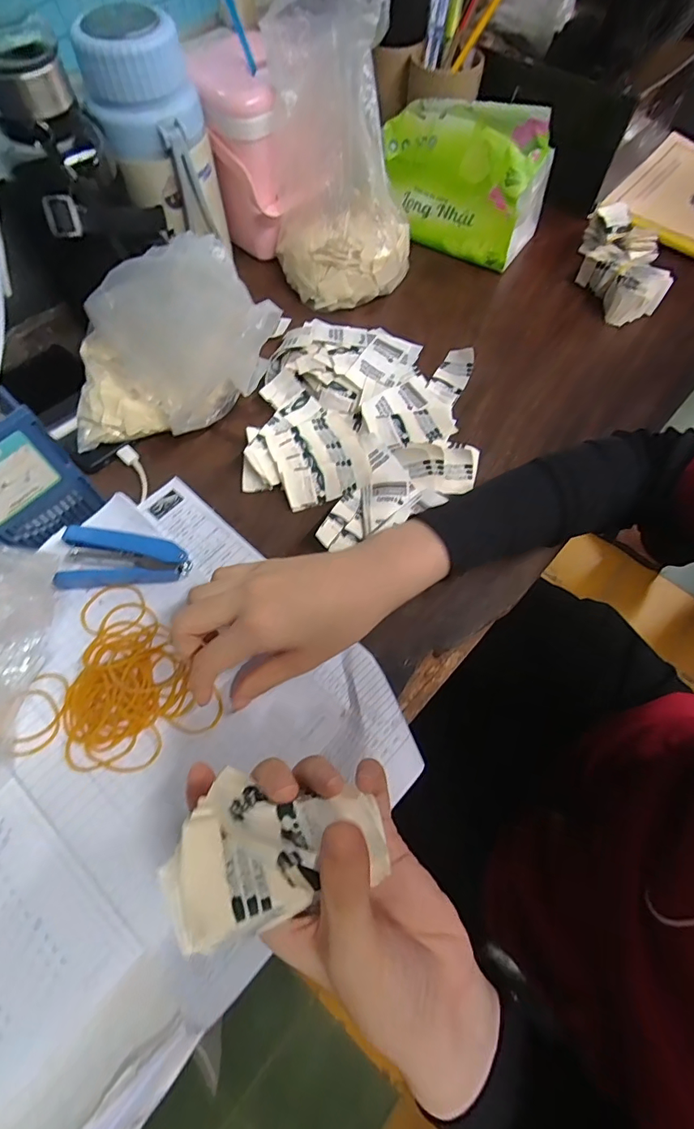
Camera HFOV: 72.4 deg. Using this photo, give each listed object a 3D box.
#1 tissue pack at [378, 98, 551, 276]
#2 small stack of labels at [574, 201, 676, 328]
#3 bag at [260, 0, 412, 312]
[{"bbox_3d":[0.128,-0.439,0.539,0.185,0.117,0.093,31,68,13],"label":"tissue pack"},{"bbox_3d":[0.319,-0.345,0.549,0.091,0.050,0.151,17,66,7],"label":"small stack of labels"},{"bbox_3d":[-0.003,-0.381,0.456,0.138,0.200,0.125,-9,65,-5],"label":"bag"}]

